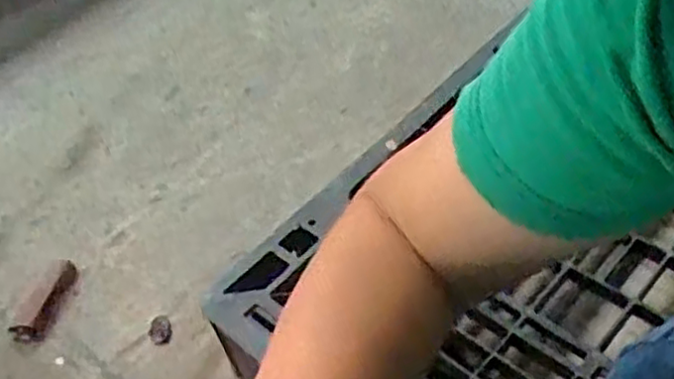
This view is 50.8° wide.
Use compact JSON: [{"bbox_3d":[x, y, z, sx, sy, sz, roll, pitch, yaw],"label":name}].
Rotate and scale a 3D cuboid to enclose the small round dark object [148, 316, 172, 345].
[{"bbox_3d":[-0.208,0.165,0.835,0.026,0.008,0.036,-15,46,-8],"label":"small round dark object"}]

